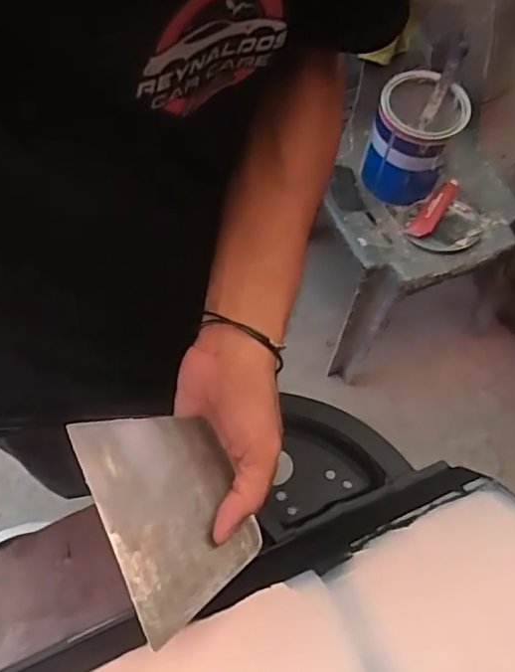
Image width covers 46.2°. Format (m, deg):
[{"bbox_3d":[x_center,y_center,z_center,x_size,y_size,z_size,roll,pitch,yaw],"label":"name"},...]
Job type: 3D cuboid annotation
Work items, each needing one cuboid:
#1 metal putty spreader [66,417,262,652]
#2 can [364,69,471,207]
[{"bbox_3d":[-0.055,0.111,0.397,0.093,0.005,0.134,-14,68,-36],"label":"metal putty spreader"},{"bbox_3d":[0.304,-0.382,1.194,0.153,0.202,0.169,21,62,8],"label":"can"}]

